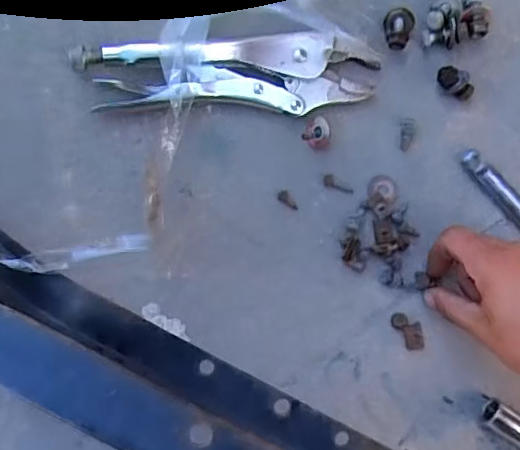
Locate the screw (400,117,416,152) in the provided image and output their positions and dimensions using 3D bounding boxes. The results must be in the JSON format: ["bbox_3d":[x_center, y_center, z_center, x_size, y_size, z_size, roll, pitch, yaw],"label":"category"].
[{"bbox_3d":[0.115,-0.071,0.463,0.012,0.004,0.026,10,89,-3],"label":"screw"}]

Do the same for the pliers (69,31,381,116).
[{"bbox_3d":[-0.023,-0.110,0.437,0.211,0.025,0.053,-4,90,-3],"label":"pliers"}]

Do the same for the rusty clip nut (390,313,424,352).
[{"bbox_3d":[0.117,0.083,0.459,0.018,0.006,0.034,-33,91,-3],"label":"rusty clip nut"}]

